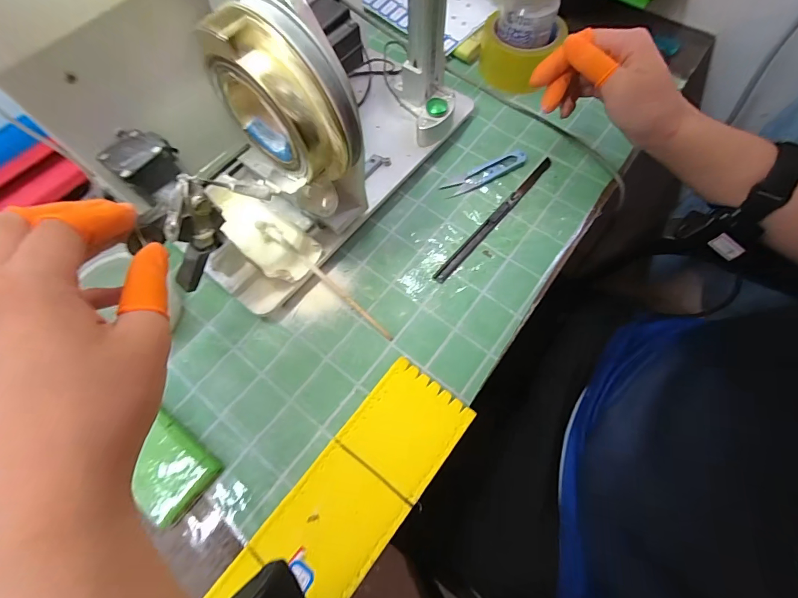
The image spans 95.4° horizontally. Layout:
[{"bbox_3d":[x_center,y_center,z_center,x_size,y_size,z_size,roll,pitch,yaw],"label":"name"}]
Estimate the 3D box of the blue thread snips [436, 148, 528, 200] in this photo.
[{"bbox_3d":[0.097,-0.142,0.409,0.102,0.009,0.023,-26,68,-9],"label":"blue thread snips"}]

